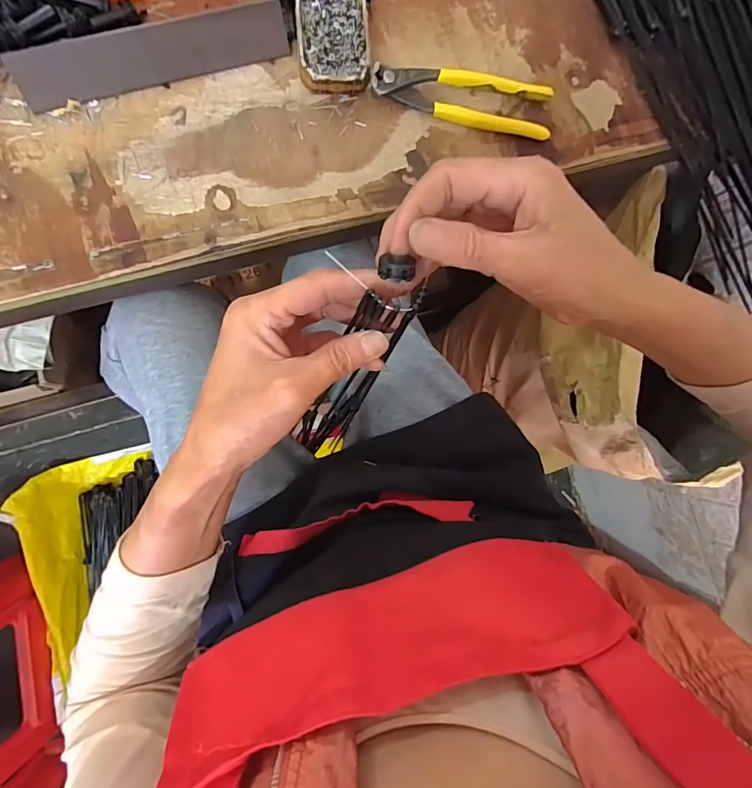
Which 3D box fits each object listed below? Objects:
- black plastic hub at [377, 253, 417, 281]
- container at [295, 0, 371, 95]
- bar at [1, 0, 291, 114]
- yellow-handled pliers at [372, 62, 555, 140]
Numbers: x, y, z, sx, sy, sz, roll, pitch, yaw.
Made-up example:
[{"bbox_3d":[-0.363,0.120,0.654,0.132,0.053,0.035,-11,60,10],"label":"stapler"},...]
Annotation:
[{"bbox_3d":[0.011,-0.063,0.222,0.019,0.006,0.013,-5,87,-8],"label":"black plastic hub"},{"bbox_3d":[-0.037,-0.311,0.388,0.061,0.019,0.089,-4,87,-8],"label":"container"},{"bbox_3d":[-0.180,-0.280,0.366,0.215,0.041,0.007,-21,46,-9],"label":"bar"},{"bbox_3d":[0.080,-0.273,0.407,0.166,0.014,0.046,8,85,-7],"label":"yellow-handled pliers"}]

